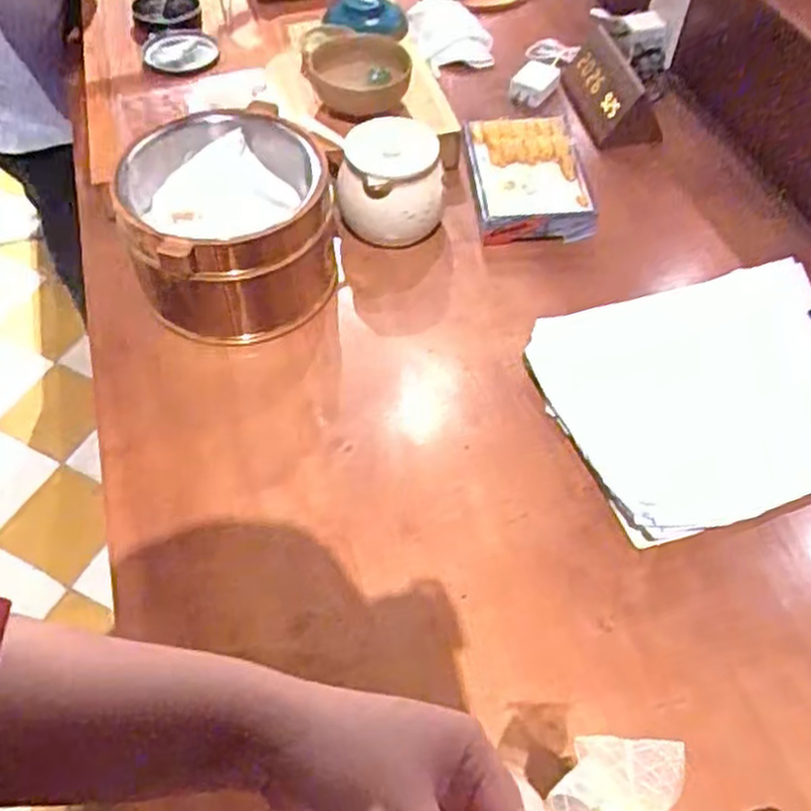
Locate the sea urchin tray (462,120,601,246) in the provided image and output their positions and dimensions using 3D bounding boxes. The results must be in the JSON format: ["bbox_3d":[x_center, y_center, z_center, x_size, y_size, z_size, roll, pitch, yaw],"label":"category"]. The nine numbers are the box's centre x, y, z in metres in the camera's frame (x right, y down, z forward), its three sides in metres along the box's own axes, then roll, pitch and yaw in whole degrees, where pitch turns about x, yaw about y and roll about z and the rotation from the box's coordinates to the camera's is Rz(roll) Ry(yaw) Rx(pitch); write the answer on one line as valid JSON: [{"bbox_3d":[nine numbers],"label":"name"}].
[{"bbox_3d":[0.135,-0.252,0.881,0.126,0.039,0.174,-4,54,-1],"label":"sea urchin tray"}]

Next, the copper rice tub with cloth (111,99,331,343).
[{"bbox_3d":[-0.162,-0.167,0.763,0.174,0.135,0.181,-1,54,1],"label":"copper rice tub with cloth"}]

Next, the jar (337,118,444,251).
[{"bbox_3d":[-0.012,-0.227,0.830,0.105,0.100,0.089,4,54,4],"label":"jar"}]

